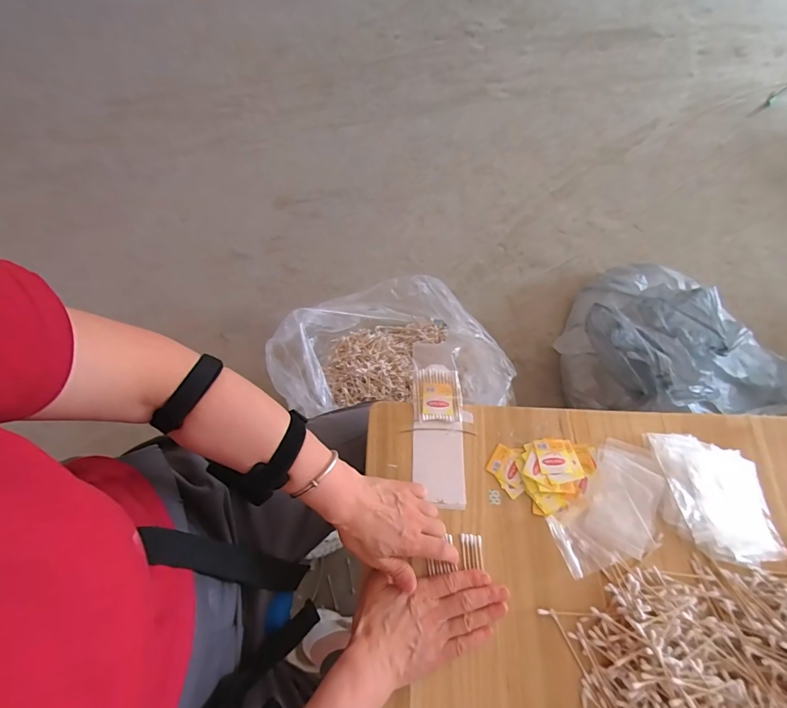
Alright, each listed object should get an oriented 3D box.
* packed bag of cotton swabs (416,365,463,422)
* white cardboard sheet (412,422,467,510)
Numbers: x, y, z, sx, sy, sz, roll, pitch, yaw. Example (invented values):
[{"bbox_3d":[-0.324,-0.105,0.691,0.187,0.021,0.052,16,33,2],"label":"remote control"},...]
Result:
[{"bbox_3d":[0.060,0.051,0.524,0.057,0.013,0.077,-1,63,0],"label":"packed bag of cotton swabs"},{"bbox_3d":[0.055,0.134,0.485,0.062,0.004,0.099,1,63,1],"label":"white cardboard sheet"}]

